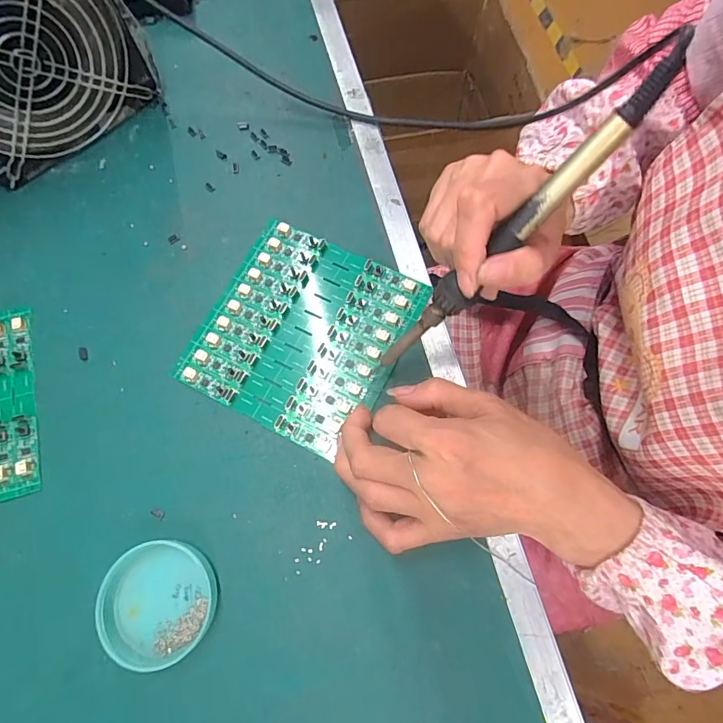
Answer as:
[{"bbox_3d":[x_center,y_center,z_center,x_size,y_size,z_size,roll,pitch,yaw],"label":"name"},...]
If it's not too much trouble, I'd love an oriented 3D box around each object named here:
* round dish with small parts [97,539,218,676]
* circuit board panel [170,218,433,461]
[{"bbox_3d":[-0.118,0.139,0.258,0.064,0.014,0.064,0,72,0],"label":"round dish with small parts"},{"bbox_3d":[-0.044,-0.024,0.313,0.137,0.006,0.138,26,76,10],"label":"circuit board panel"}]

